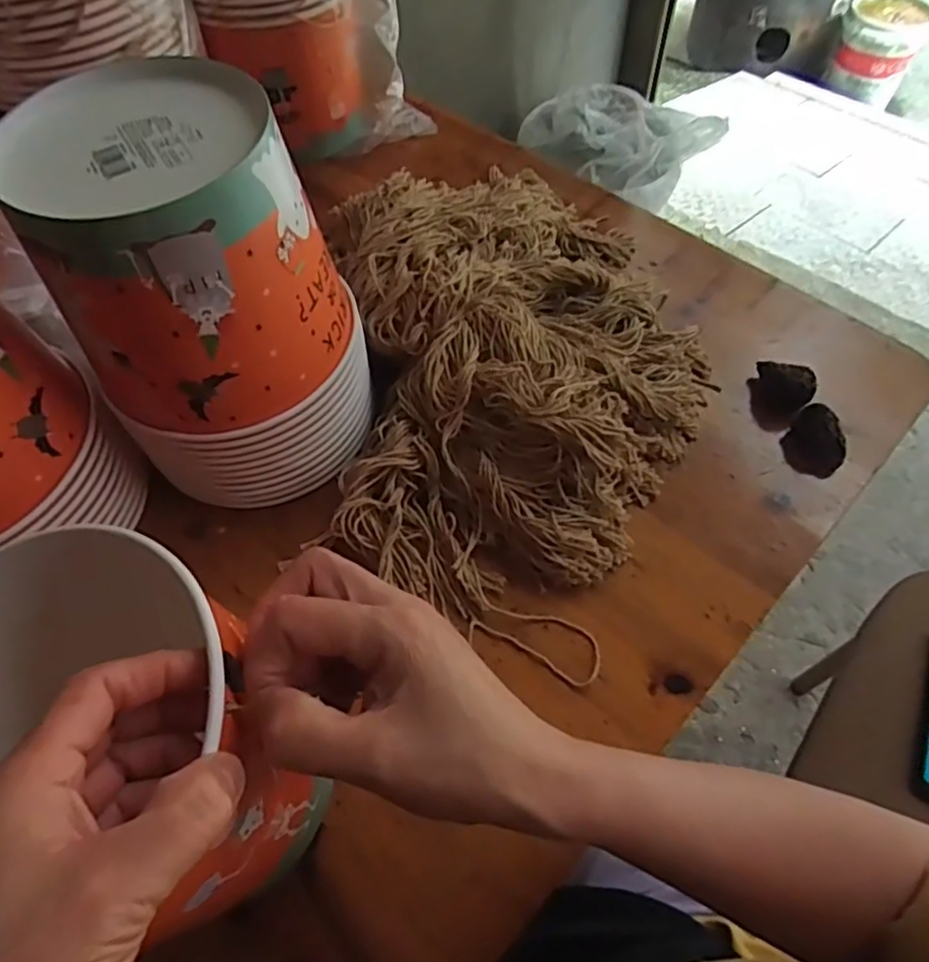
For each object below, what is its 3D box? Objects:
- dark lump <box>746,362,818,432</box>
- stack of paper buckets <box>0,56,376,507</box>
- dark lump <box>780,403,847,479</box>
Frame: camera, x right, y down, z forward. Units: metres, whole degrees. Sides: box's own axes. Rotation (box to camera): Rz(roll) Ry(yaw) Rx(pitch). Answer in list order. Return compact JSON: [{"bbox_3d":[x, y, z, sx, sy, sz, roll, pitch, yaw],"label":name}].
[{"bbox_3d":[0.224,-0.063,0.466,0.041,0.027,0.044,28,63,17],"label":"dark lump"},{"bbox_3d":[-0.144,-0.102,0.385,0.148,0.201,0.143,-20,60,-11],"label":"stack of paper buckets"},{"bbox_3d":[0.242,-0.027,0.447,0.040,0.024,0.039,37,66,22],"label":"dark lump"}]

